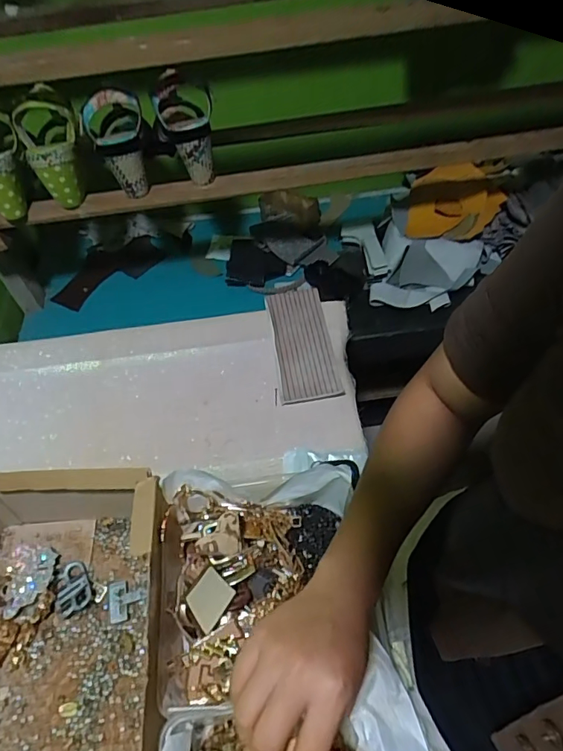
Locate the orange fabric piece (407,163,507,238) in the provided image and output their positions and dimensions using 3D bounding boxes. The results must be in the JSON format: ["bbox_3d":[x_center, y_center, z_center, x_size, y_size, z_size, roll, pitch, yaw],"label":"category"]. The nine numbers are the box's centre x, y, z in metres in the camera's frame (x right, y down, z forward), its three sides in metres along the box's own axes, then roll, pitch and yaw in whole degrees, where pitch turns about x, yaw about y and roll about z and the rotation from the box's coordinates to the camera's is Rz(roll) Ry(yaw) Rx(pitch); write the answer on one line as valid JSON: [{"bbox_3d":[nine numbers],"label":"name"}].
[{"bbox_3d":[0.322,-0.327,0.916,0.165,0.027,0.153,-2,72,5],"label":"orange fabric piece"}]

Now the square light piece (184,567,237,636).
[{"bbox_3d":[-0.064,0.202,0.449,0.036,0.005,0.046,55,39,-9],"label":"square light piece"}]

